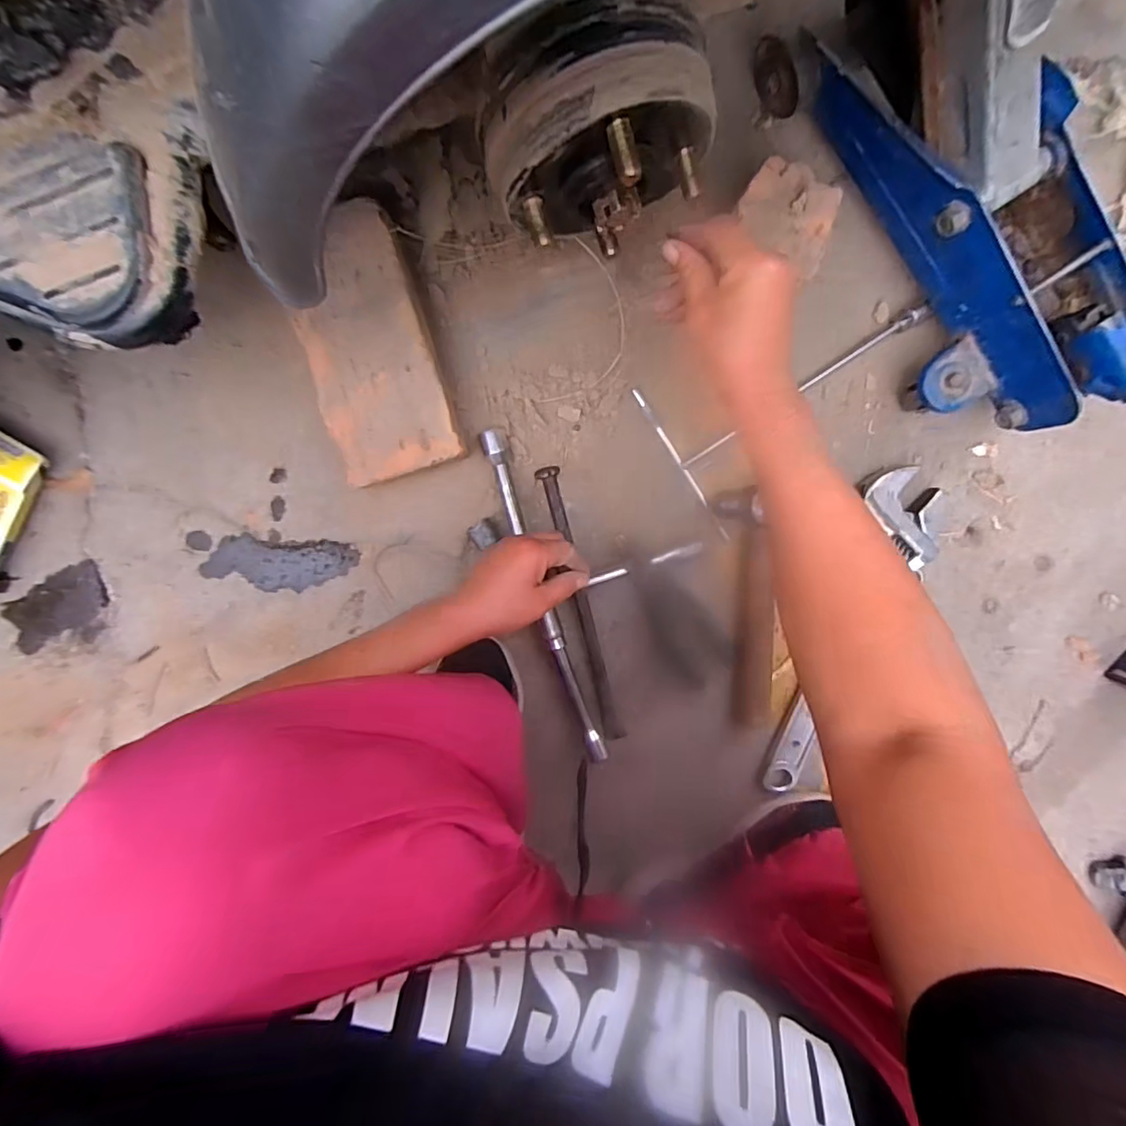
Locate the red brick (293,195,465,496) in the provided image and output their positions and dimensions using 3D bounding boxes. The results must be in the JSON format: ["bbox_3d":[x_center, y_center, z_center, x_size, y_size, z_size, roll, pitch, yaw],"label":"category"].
[{"bbox_3d":[-0.179,-0.199,0.529,0.116,0.050,0.233,-15,99,6],"label":"red brick"}]

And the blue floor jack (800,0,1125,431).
[{"bbox_3d":[0.319,-0.293,0.461,0.148,0.144,0.391,-32,97,6],"label":"blue floor jack"}]

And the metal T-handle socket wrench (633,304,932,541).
[{"bbox_3d":[0.231,-0.170,0.545,0.270,0.017,0.171,-33,96,5],"label":"metal T-handle socket wrench"}]

